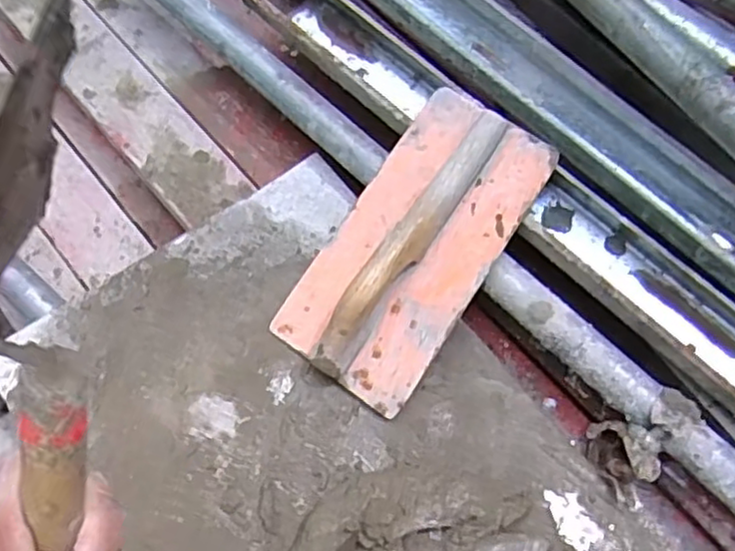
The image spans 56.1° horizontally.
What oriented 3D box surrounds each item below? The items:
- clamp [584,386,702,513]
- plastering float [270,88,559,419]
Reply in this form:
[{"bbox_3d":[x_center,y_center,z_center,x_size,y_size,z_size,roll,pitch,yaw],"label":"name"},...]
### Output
[{"bbox_3d":[0.283,0.171,0.710,0.079,0.137,0.066,40,45,14],"label":"clamp"},{"bbox_3d":[0.043,-0.035,0.729,0.169,0.074,0.334,33,91,14],"label":"plastering float"}]

